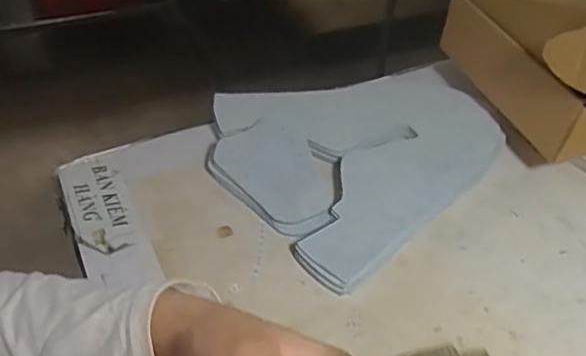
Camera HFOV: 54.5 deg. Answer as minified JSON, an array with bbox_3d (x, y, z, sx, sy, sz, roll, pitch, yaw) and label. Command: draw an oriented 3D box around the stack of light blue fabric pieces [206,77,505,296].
[{"bbox_3d":[0.066,-0.035,0.562,0.268,0.030,0.226,-28,52,-29],"label":"stack of light blue fabric pieces"}]

